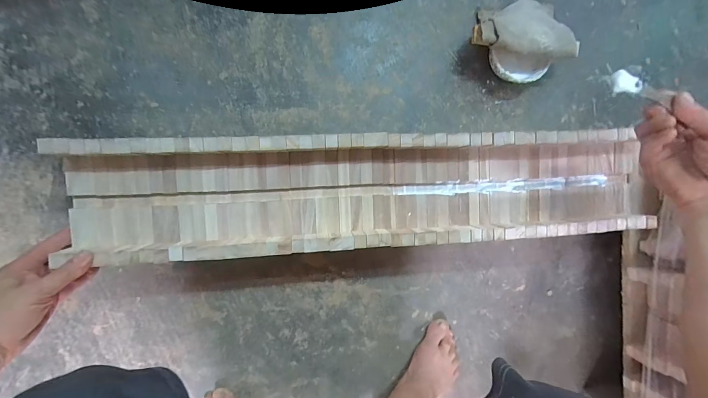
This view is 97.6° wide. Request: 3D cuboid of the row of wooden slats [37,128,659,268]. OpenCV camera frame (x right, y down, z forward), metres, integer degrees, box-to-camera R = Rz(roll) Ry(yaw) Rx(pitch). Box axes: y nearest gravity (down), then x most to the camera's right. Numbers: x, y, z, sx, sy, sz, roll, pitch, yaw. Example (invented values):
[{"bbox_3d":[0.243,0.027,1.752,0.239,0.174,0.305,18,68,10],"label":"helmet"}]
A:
[{"bbox_3d":[0.049,-0.011,0.460,0.857,0.052,0.159,-2,95,-7],"label":"row of wooden slats"}]

